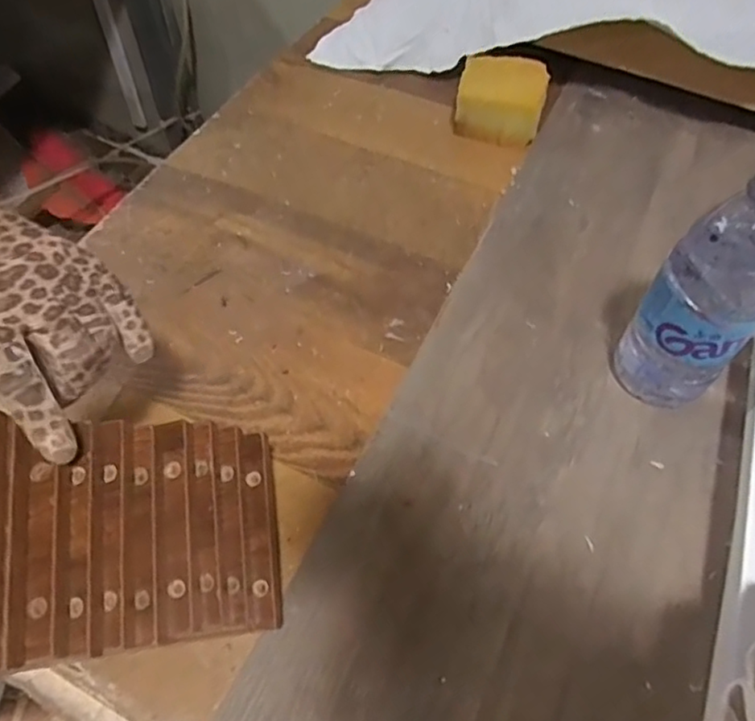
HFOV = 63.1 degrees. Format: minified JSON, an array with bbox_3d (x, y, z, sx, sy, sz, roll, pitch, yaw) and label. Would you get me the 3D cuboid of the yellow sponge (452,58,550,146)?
[{"bbox_3d":[0.130,-0.275,0.647,0.086,0.058,0.098,12,56,7],"label":"yellow sponge"}]

